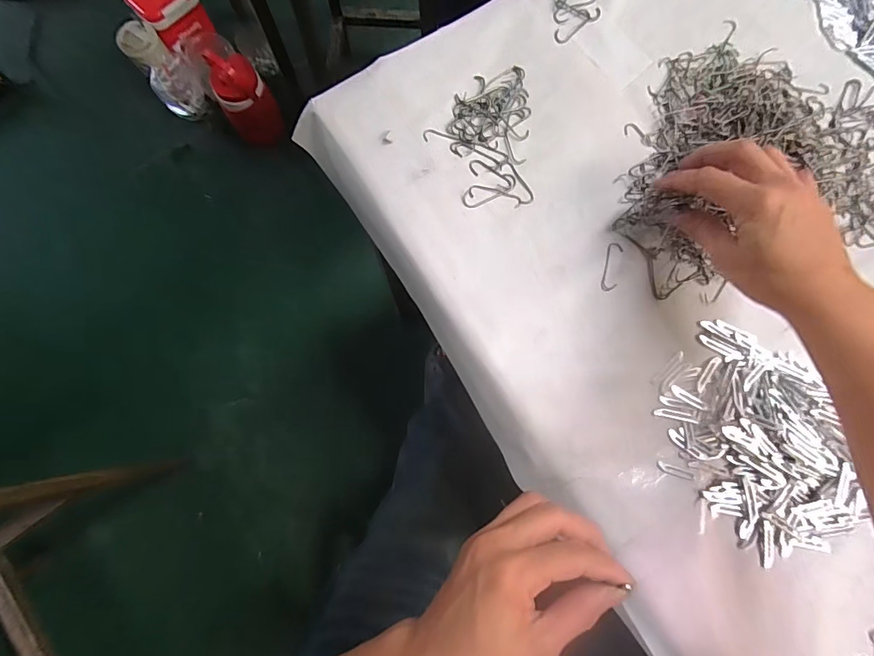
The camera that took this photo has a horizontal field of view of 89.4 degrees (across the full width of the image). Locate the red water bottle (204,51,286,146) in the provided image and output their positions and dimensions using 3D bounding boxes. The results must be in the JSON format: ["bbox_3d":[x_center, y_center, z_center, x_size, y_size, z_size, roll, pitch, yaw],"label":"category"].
[{"bbox_3d":[-0.489,-0.576,1.127,0.122,0.235,0.100,-32,82,-6],"label":"red water bottle"}]

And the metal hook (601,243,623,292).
[{"bbox_3d":[0.146,-0.051,0.368,0.013,0.004,0.042,14,80,2],"label":"metal hook"}]

